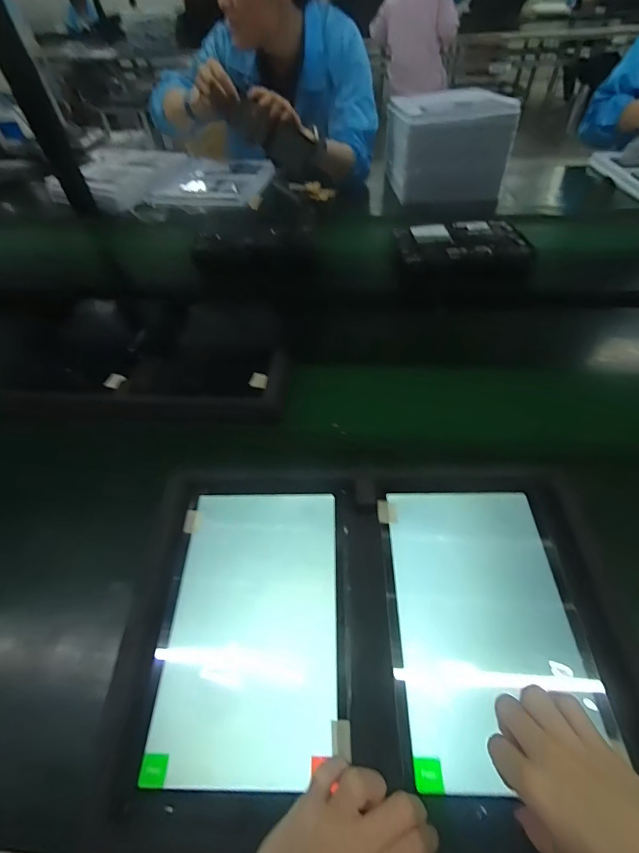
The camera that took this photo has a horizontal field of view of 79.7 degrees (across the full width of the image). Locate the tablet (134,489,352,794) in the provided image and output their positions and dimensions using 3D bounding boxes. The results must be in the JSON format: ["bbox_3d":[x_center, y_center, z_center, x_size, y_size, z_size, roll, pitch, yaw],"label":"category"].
[{"bbox_3d":[-0.058,0.173,0.354,0.161,0.014,0.242,-2,53,4],"label":"tablet"}]

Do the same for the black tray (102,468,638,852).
[{"bbox_3d":[0.053,0.172,0.343,0.420,0.029,0.312,0,53,5],"label":"black tray"}]

